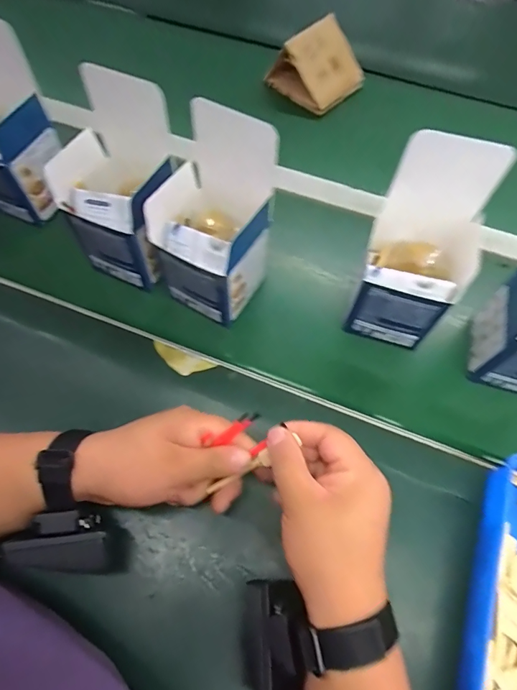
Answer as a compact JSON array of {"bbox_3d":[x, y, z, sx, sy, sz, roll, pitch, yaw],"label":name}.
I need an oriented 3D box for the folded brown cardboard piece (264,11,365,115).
[{"bbox_3d":[0.093,-0.416,0.610,0.105,0.072,0.115,40,69,18],"label":"folded brown cardboard piece"}]

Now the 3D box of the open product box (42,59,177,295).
[{"bbox_3d":[-0.137,-0.160,0.403,0.100,0.168,0.112,18,64,9],"label":"open product box"}]

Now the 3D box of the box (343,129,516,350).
[{"bbox_3d":[0.148,-0.078,0.384,0.096,0.186,0.091,17,64,8],"label":"box"}]

